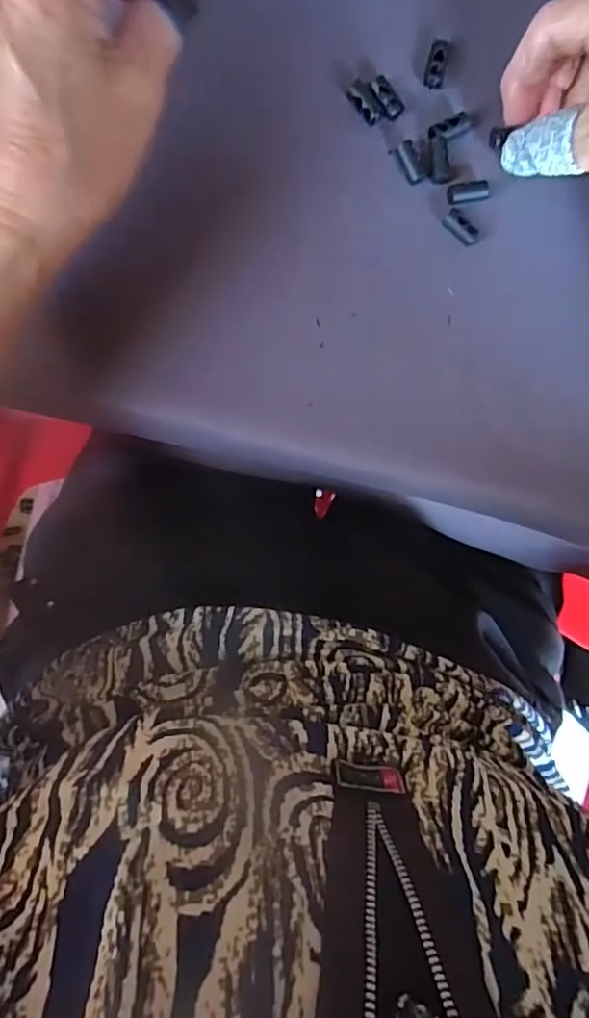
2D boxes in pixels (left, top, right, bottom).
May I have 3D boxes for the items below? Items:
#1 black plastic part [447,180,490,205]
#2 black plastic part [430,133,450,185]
[{"bbox_3d":[0.084,-0.154,0.285,0.020,0.004,0.011,-8,97,-4],"label":"black plastic part"},{"bbox_3d":[0.070,-0.168,0.285,0.010,0.004,0.022,-7,97,-4],"label":"black plastic part"}]

